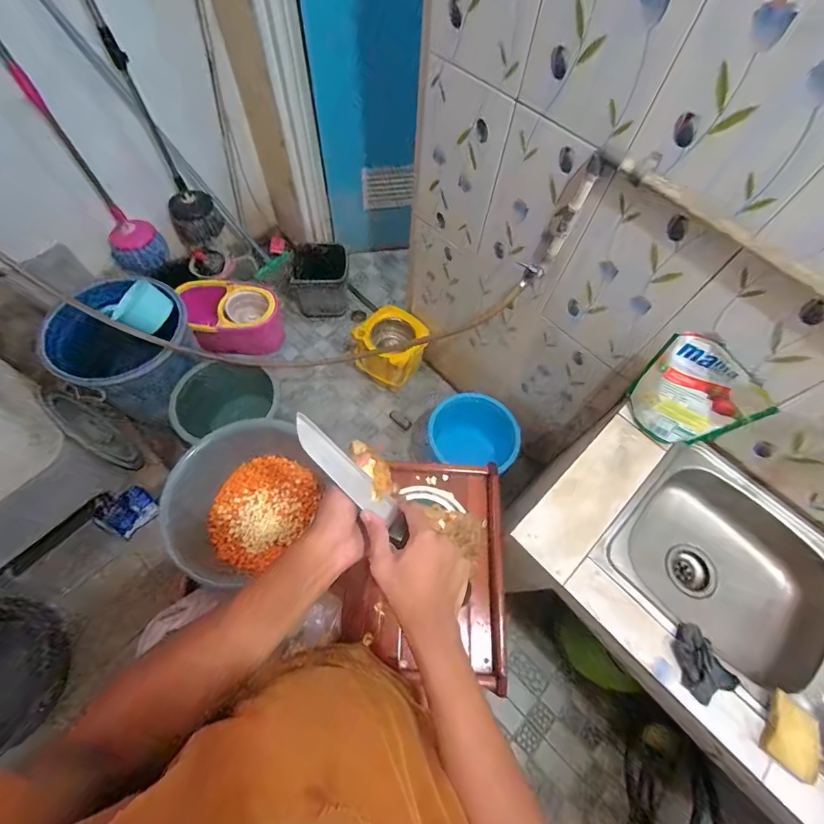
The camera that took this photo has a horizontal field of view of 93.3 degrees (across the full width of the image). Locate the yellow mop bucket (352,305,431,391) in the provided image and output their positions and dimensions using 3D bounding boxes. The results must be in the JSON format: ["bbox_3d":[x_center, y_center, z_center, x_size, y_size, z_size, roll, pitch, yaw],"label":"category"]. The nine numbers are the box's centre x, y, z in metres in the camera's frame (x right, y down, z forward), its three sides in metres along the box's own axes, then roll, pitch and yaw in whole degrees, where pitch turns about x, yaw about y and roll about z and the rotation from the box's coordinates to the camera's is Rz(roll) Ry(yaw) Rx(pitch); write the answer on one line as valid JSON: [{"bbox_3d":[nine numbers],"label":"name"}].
[{"bbox_3d":[-0.083,-0.261,1.546,0.244,0.248,0.224,26,66,9],"label":"yellow mop bucket"}]

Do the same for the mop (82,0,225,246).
[{"bbox_3d":[-0.916,-1.149,1.089,0.178,1.361,0.366,-29,69,-16],"label":"mop"}]

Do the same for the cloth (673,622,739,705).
[{"bbox_3d":[0.505,0.440,0.682,0.082,0.020,0.118,-26,68,-15],"label":"cloth"}]

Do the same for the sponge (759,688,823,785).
[{"bbox_3d":[0.622,0.527,0.634,0.062,0.052,0.104,29,66,10],"label":"sponge"}]

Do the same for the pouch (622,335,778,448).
[{"bbox_3d":[0.558,-0.028,0.783,0.197,0.222,0.075,36,68,13],"label":"pouch"}]

